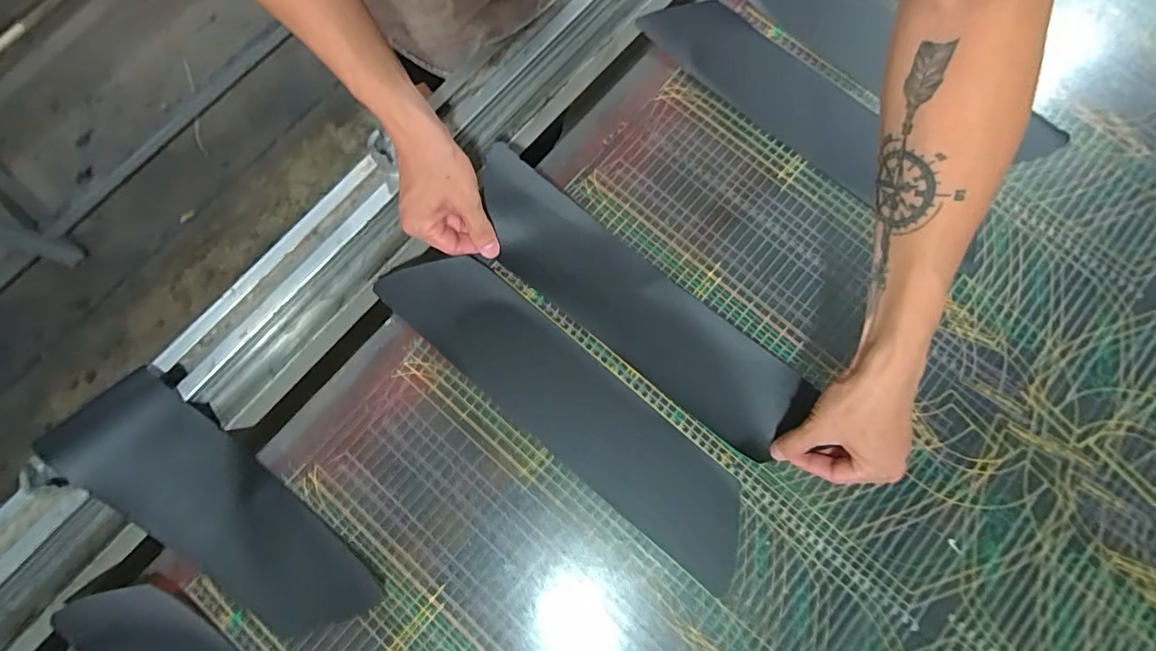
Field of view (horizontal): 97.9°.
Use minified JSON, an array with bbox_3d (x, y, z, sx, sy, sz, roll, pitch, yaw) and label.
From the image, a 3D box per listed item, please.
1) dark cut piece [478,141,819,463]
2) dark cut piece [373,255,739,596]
[{"bbox_3d":[0.046,-0.024,0.482,0.366,0.031,0.093,41,79,6],"label":"dark cut piece"},{"bbox_3d":[-0.011,0.067,0.472,0.403,0.023,0.101,41,82,7],"label":"dark cut piece"}]

